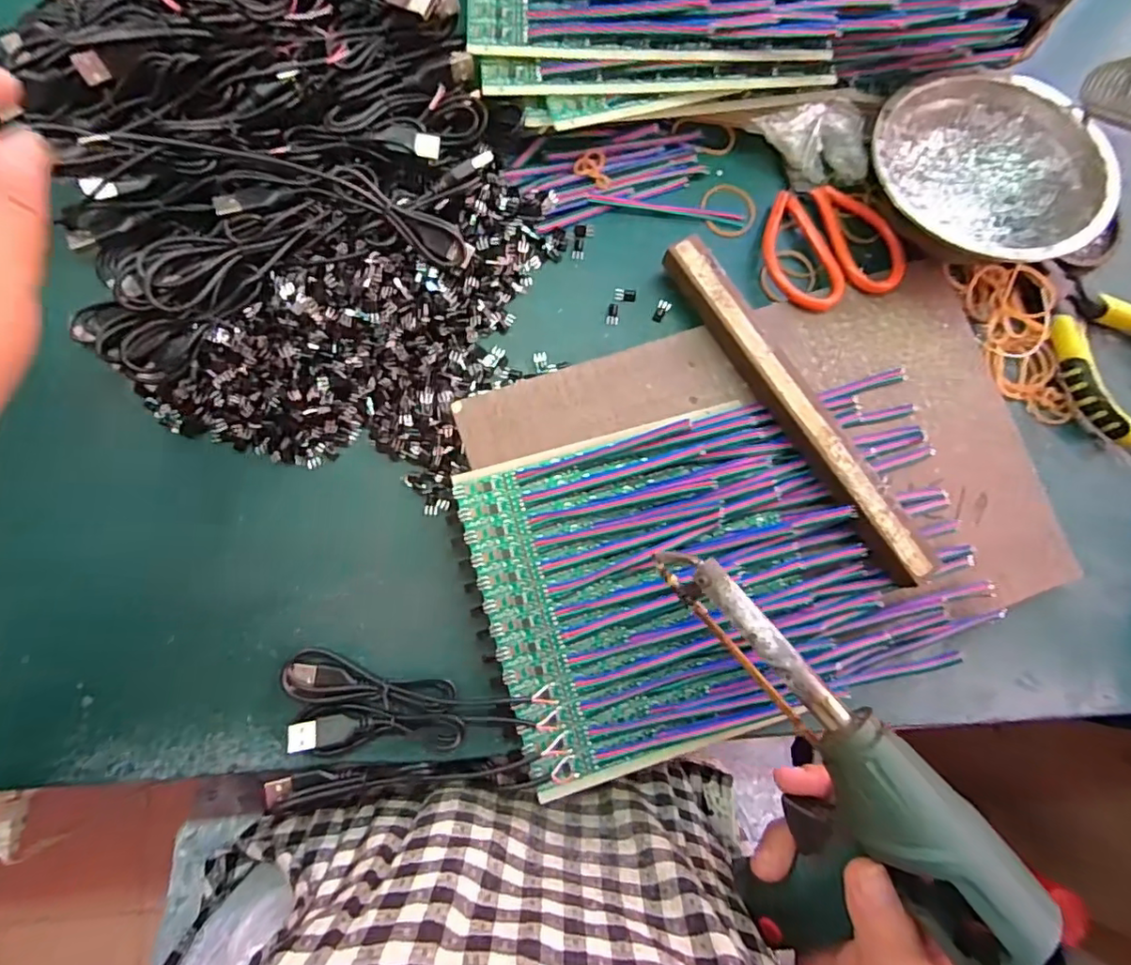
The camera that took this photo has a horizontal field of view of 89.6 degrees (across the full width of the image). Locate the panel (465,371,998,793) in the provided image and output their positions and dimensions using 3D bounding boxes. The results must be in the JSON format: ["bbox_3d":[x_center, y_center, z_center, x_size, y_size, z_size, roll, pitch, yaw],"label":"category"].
[{"bbox_3d":[0.086,0.043,0.294,0.252,0.017,0.159,-16,84,-7],"label":"panel"}]

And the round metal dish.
[{"bbox_3d":[0.239,-0.183,0.329,0.125,0.052,0.118,1,82,-5],"label":"round metal dish"}]

